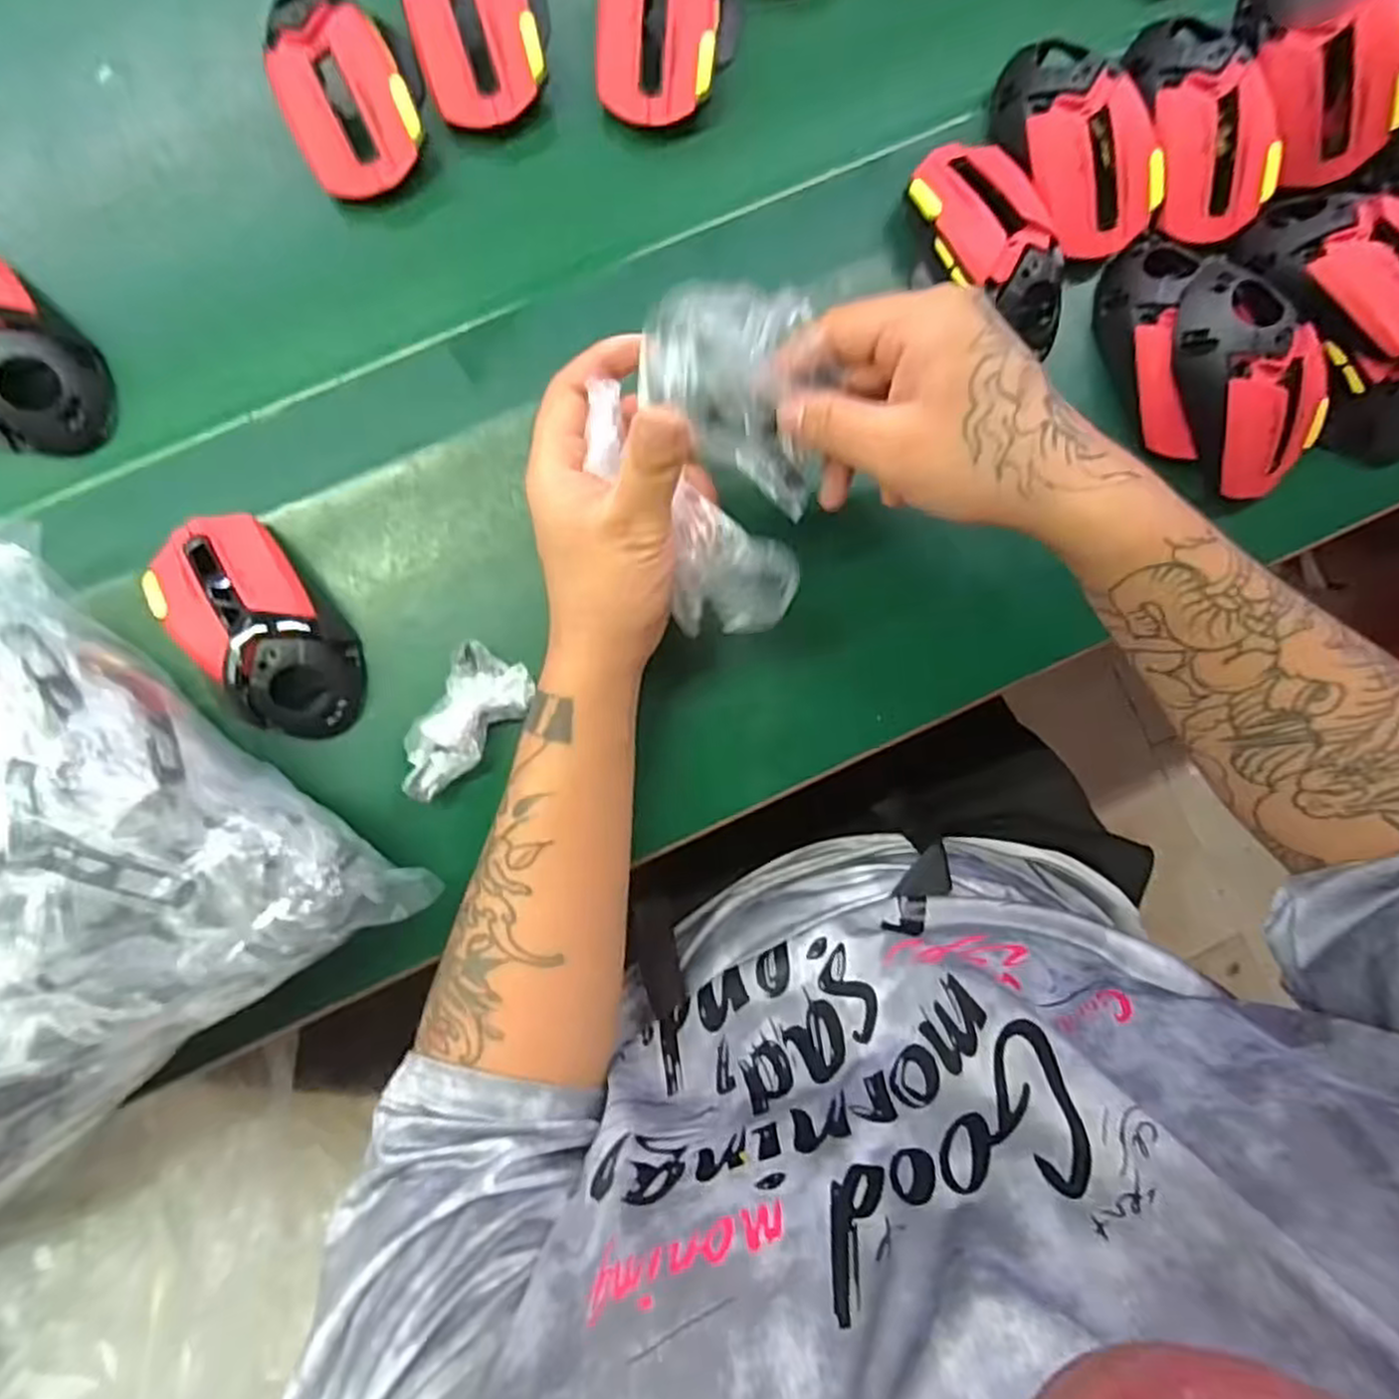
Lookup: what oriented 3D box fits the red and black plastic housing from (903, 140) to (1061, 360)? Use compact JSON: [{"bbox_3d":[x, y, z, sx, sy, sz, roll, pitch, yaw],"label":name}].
[{"bbox_3d":[0.159,-0.242,0.413,0.064,0.040,0.116,-40,90,-4],"label":"red and black plastic housing"}]

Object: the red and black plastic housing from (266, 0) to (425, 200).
[{"bbox_3d":[-0.186,-0.317,0.405,0.075,0.037,0.092,-18,88,-4],"label":"red and black plastic housing"}]

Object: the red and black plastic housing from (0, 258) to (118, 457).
[{"bbox_3d":[-0.356,-0.177,0.387,0.063,0.042,0.108,-41,90,-4],"label":"red and black plastic housing"}]

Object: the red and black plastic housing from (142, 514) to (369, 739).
[{"bbox_3d":[-0.224,-0.036,0.392,0.065,0.039,0.124,-34,90,-4],"label":"red and black plastic housing"}]

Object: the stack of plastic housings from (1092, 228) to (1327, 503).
[{"bbox_3d":[0.273,-0.181,0.404,0.078,0.053,0.151,-36,90,-4],"label":"stack of plastic housings"}]

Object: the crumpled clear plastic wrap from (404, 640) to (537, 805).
[{"bbox_3d":[-0.124,0.015,0.407,0.045,0.022,0.083,30,86,-1],"label":"crumpled clear plastic wrap"}]

